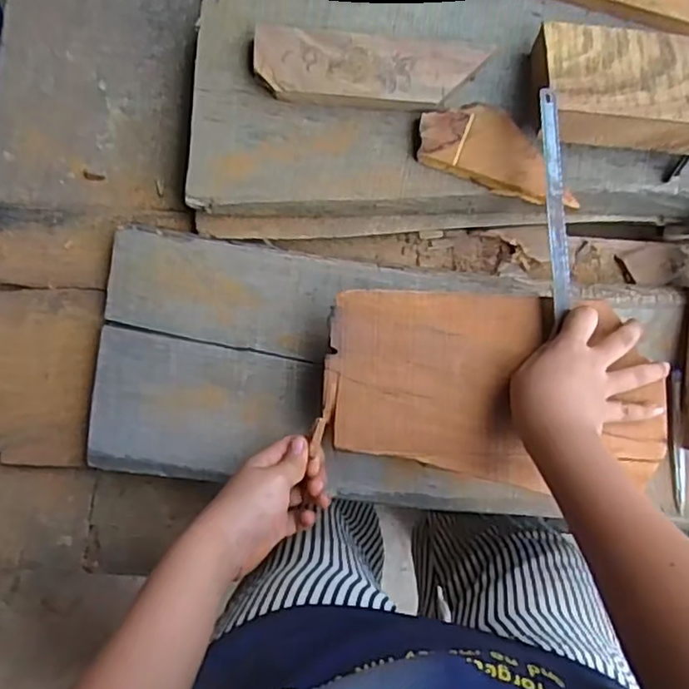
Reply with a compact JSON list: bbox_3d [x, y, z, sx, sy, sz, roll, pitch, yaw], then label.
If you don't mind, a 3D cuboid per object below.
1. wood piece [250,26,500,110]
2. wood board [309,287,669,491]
[{"bbox_3d":[0.024,-0.248,0.585,0.205,0.025,0.063,3,87,0],"label":"wood piece"},{"bbox_3d":[0.130,0.036,0.548,0.289,0.023,0.155,7,87,0],"label":"wood board"}]

